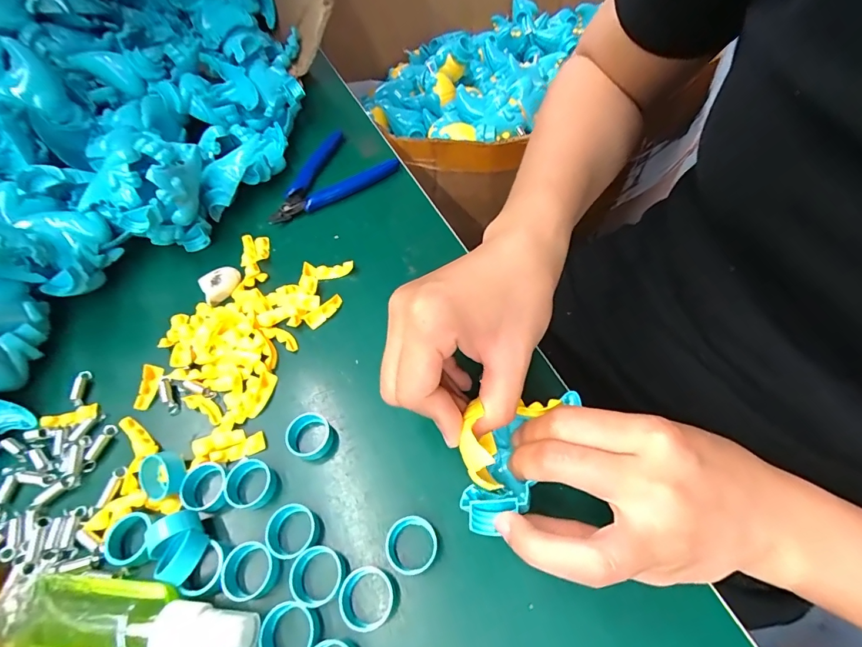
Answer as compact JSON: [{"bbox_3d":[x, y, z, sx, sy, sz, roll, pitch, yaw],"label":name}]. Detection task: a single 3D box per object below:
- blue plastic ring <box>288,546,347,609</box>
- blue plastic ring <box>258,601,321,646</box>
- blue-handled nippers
[{"bbox_3d":[-0.056,0.126,0.209,0.028,0.012,0.026,-6,58,1],"label":"blue plastic ring"},{"bbox_3d":[-0.065,0.146,0.197,0.027,0.013,0.025,-2,58,3],"label":"blue plastic ring"},{"bbox_3d":[-0.100,-0.137,0.376,0.116,0.014,0.083,-30,60,-14],"label":"blue-handled nippers"}]

